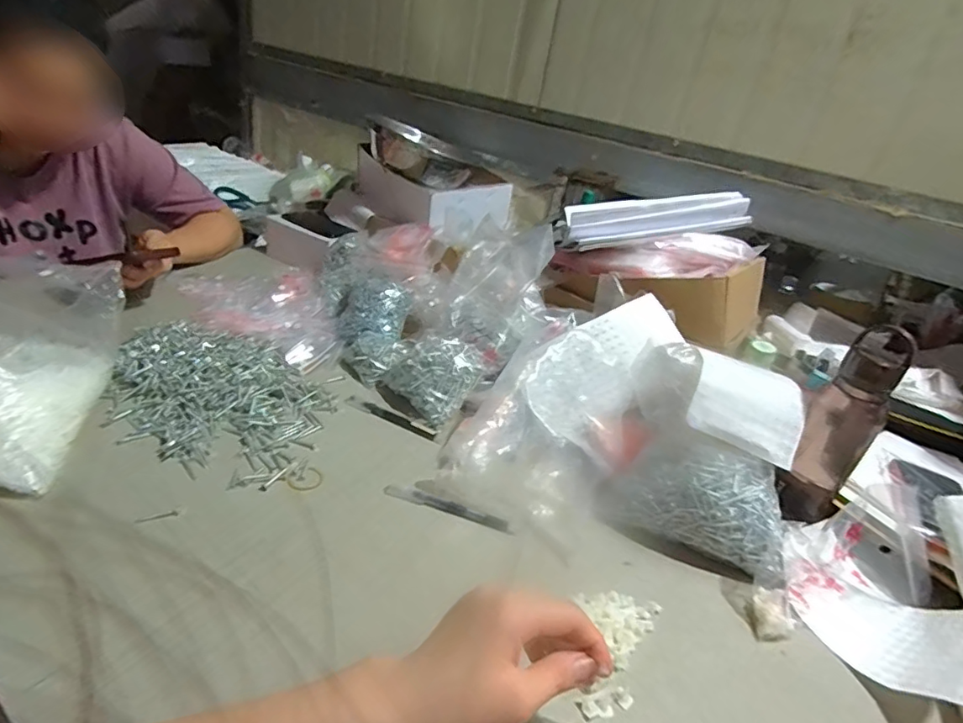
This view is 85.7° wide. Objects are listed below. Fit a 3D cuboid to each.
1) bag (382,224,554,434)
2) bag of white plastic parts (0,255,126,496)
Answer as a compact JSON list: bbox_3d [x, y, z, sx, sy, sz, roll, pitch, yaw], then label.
[{"bbox_3d":[-0.008,-0.054,0.714,0.127,0.066,0.310,22,66,21],"label":"bag"},{"bbox_3d":[-0.483,0.009,0.518,0.189,0.093,0.258,3,30,-15],"label":"bag of white plastic parts"}]

